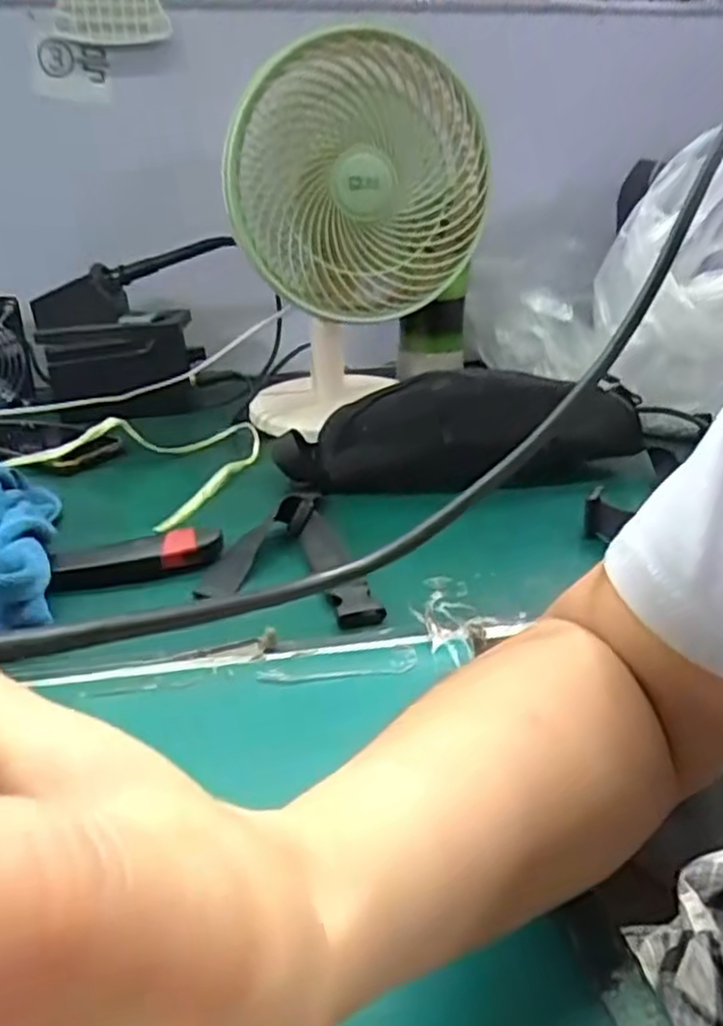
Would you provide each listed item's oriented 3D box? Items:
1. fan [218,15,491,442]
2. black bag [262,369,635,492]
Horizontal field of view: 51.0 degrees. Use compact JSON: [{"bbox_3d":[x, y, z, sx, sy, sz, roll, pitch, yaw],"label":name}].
[{"bbox_3d":[-0.013,-0.242,0.711,0.206,0.334,0.152,-7,27,-12],"label":"fan"},{"bbox_3d":[0.085,-0.071,0.646,0.311,0.080,0.070,-2,26,-4],"label":"black bag"}]

